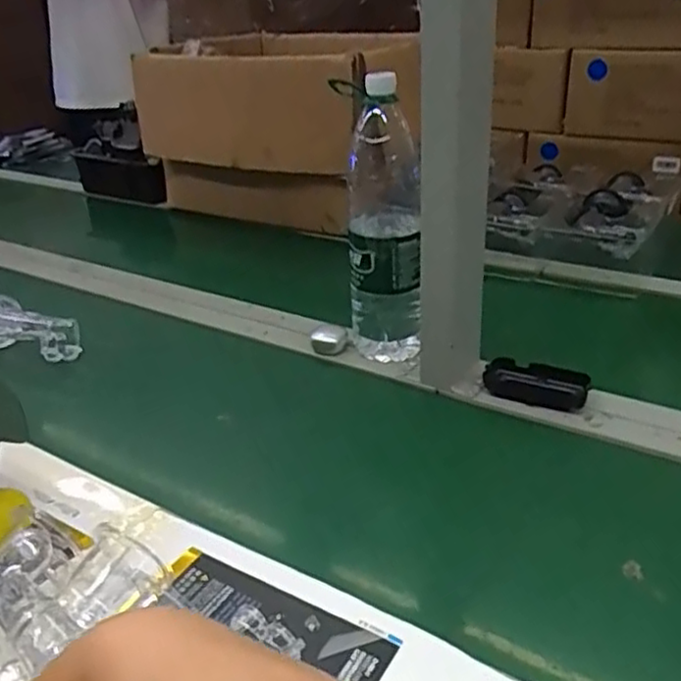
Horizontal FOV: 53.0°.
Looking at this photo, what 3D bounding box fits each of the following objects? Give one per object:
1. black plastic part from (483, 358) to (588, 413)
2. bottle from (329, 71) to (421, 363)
[{"bbox_3d":[0.219,0.047,0.763,0.109,0.027,0.058,14,33,27],"label":"black plastic part"},{"bbox_3d":[0.051,-0.126,0.797,0.088,0.327,0.090,0,29,6],"label":"bottle"}]

